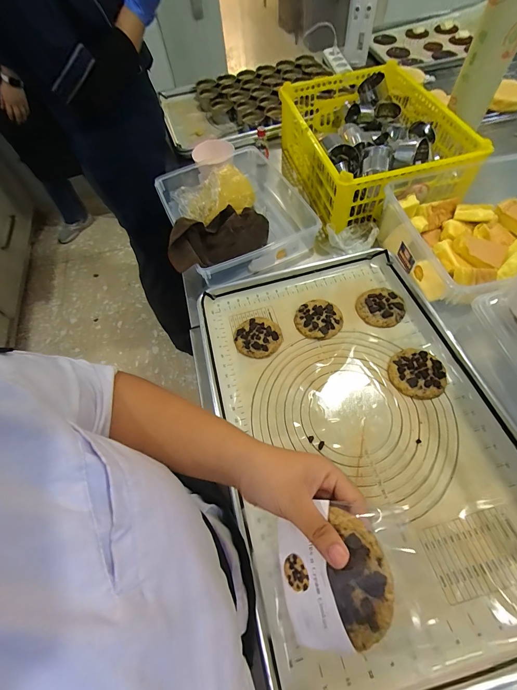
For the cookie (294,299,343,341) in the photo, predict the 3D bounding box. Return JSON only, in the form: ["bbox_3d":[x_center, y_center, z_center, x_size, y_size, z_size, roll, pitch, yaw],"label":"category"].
[{"bbox_3d":[0.112,-0.049,0.558,0.085,0.016,0.084,-2,61,4],"label":"cookie"}]

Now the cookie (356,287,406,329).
[{"bbox_3d":[0.228,-0.075,0.561,0.082,0.016,0.089,26,66,18],"label":"cookie"}]

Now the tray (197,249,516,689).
[{"bbox_3d":[0.148,0.103,0.465,0.415,0.033,0.598,-15,61,-3],"label":"tray"}]

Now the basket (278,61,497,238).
[{"bbox_3d":[0.275,-0.492,0.753,0.380,0.159,0.479,-10,61,0],"label":"basket"}]

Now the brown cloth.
[{"bbox_3d":[-0.097,-0.243,0.641,0.228,0.074,0.136,-33,62,-13],"label":"brown cloth"}]

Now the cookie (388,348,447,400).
[{"bbox_3d":[0.258,0.047,0.489,0.083,0.017,0.080,-2,61,4],"label":"cookie"}]

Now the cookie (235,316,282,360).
[{"bbox_3d":[0.000,-0.015,0.545,0.083,0.013,0.080,-10,61,-1],"label":"cookie"}]

